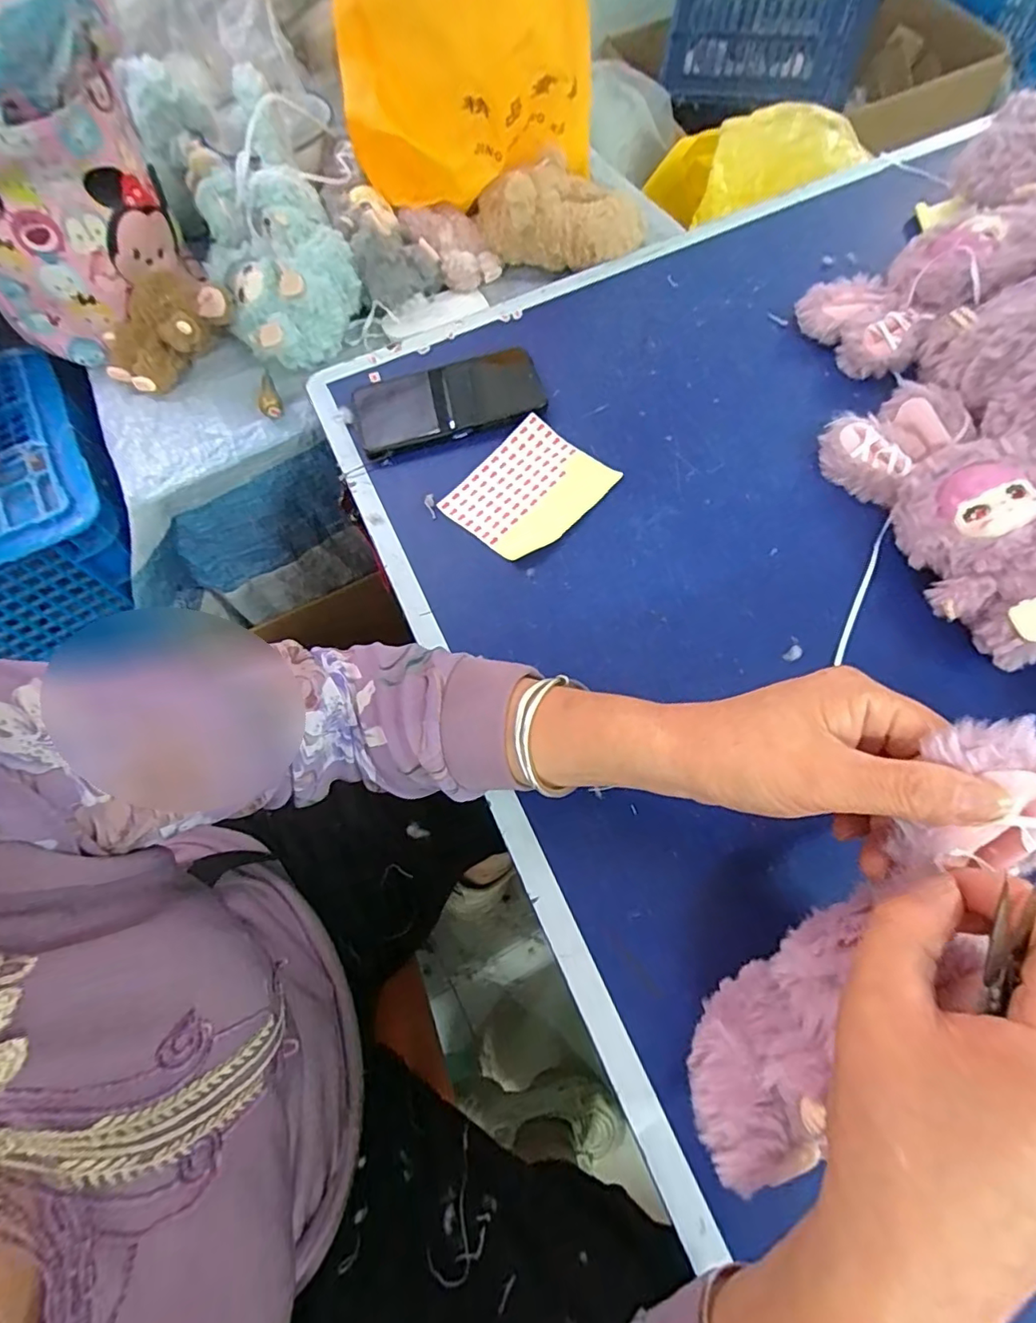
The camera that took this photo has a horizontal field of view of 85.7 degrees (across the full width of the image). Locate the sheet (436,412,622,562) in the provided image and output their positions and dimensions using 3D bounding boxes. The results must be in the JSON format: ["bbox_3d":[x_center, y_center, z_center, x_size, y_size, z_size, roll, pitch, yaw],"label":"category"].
[{"bbox_3d":[0.010,-0.141,0.461,0.095,0.015,0.118,40,76,19],"label":"sheet"}]

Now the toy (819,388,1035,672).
[{"bbox_3d":[0.313,-0.107,0.388,0.092,0.079,0.233,-17,67,-3],"label":"toy"}]

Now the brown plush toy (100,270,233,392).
[{"bbox_3d":[-0.351,-0.326,0.551,0.086,0.062,0.124,38,75,18],"label":"brown plush toy"}]

